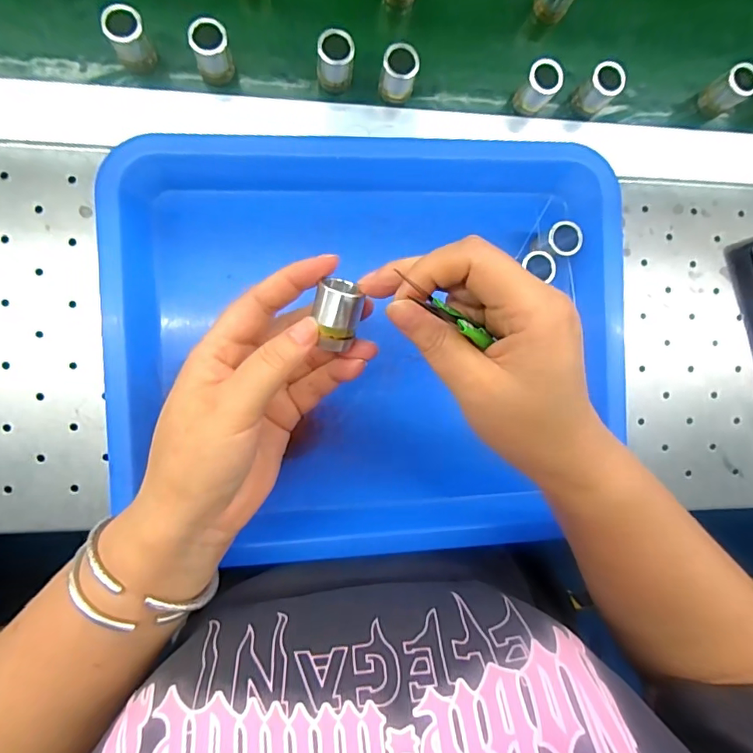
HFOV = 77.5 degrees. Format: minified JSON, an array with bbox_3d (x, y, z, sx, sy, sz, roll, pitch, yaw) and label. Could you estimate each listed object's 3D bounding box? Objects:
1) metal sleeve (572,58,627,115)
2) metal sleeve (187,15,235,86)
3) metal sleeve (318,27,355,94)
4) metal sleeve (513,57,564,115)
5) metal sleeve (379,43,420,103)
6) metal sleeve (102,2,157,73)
[{"bbox_3d":[0.157,-0.203,0.333,0.022,0.034,0.018,37,85,-6],"label":"metal sleeve"},{"bbox_3d":[-0.104,-0.206,0.298,0.022,0.036,0.019,-19,93,-8],"label":"metal sleeve"},{"bbox_3d":[-0.026,-0.205,0.306,0.023,0.030,0.021,0,90,-8],"label":"metal sleeve"},{"bbox_3d":[0.111,-0.197,0.323,0.021,0.034,0.019,42,85,-6],"label":"metal sleeve"},{"bbox_3d":[0.015,-0.199,0.313,0.023,0.033,0.020,11,89,-8],"label":"metal sleeve"},{"bbox_3d":[-0.152,-0.209,0.292,0.021,0.034,0.023,0,90,-8],"label":"metal sleeve"}]

